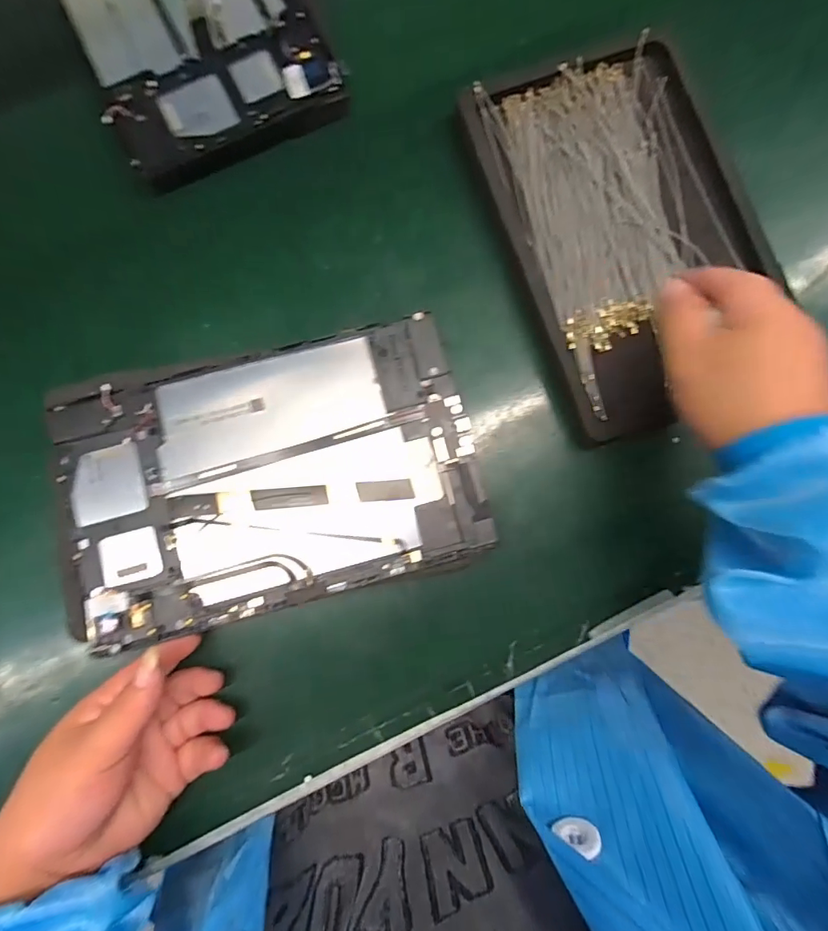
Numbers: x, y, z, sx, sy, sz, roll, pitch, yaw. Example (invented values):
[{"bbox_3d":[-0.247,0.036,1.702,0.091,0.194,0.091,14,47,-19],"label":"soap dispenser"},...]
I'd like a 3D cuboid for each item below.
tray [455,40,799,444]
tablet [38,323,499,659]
[{"bbox_3d":[0.140,-0.151,0.313,0.155,0.018,0.242,-19,85,-4],"label":"tray"},{"bbox_3d":[-0.087,0.005,0.285,0.242,0.007,0.152,-15,85,-4],"label":"tablet"}]

